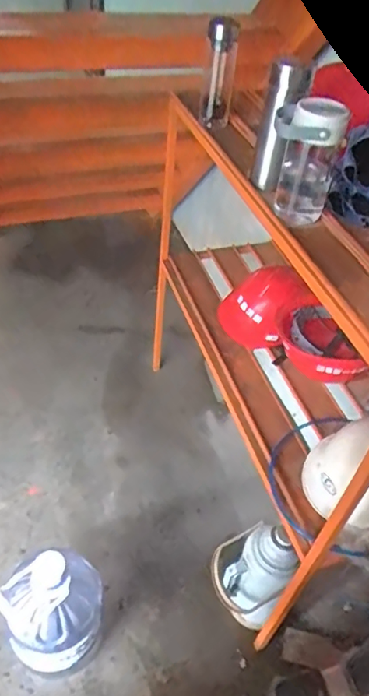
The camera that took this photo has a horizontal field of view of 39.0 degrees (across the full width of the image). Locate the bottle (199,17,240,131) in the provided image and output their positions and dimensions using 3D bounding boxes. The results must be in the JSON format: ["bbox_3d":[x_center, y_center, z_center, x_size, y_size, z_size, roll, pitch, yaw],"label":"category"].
[{"bbox_3d":[0.072,-0.566,1.093,0.062,0.197,0.057,12,45,4],"label":"bottle"}]

